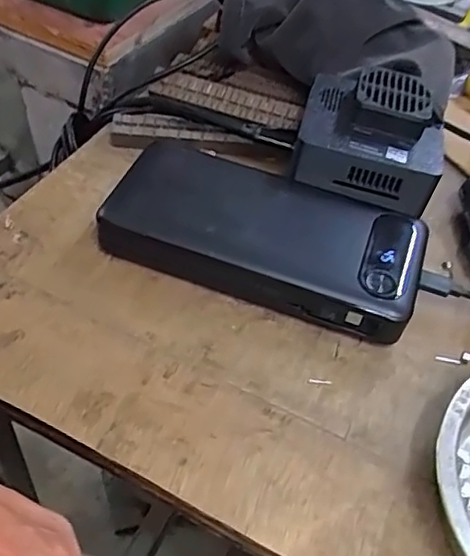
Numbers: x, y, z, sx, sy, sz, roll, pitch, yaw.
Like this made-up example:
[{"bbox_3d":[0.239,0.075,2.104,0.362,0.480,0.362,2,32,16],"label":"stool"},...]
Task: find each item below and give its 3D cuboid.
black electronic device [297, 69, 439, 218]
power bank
[{"bbox_3d":[0.072,-0.079,0.318,0.075,0.033,0.070,20,50,9],"label":"black electronic device"},{"bbox_3d":[0.015,-0.023,0.300,0.150,0.027,0.070,19,49,8],"label":"power bank"}]

